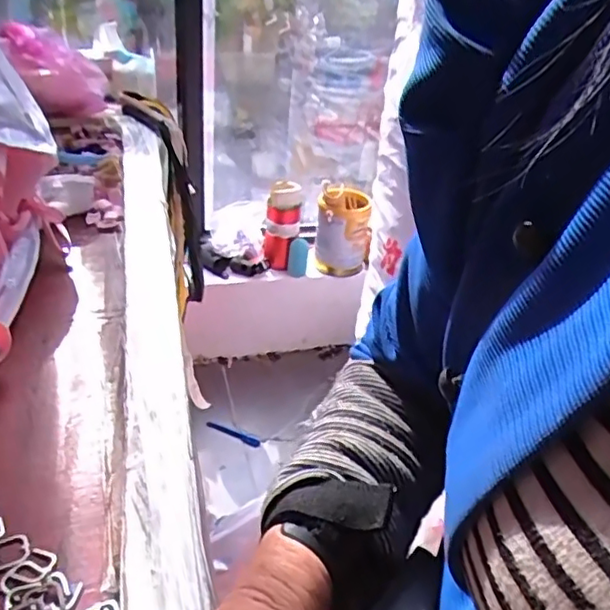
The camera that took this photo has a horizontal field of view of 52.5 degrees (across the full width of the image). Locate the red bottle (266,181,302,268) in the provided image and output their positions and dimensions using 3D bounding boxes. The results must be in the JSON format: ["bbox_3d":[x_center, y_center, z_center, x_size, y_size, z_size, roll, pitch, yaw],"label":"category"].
[{"bbox_3d":[-0.055,-0.192,1.502,0.082,0.197,0.073,5,31,-1],"label":"red bottle"}]

